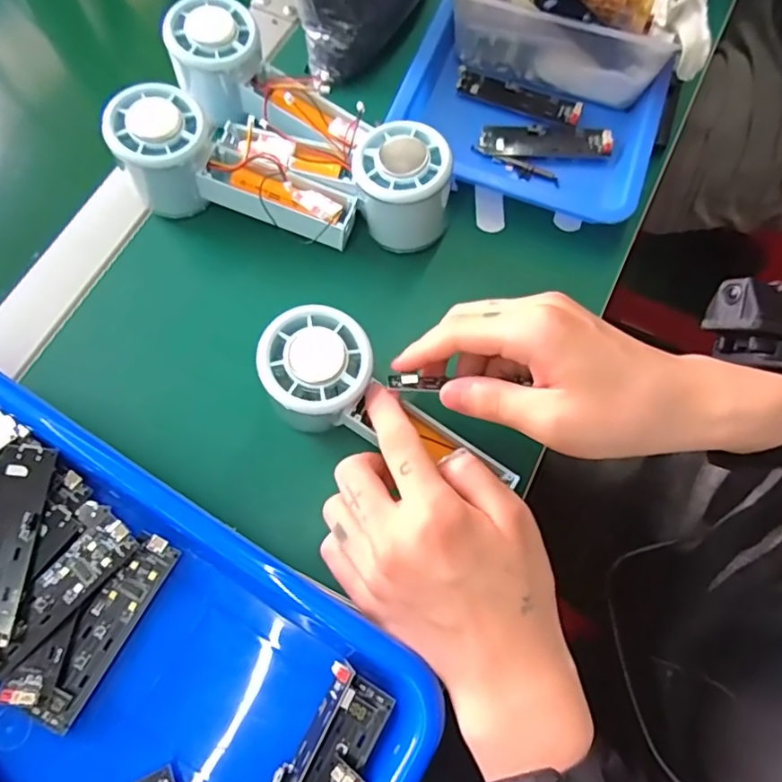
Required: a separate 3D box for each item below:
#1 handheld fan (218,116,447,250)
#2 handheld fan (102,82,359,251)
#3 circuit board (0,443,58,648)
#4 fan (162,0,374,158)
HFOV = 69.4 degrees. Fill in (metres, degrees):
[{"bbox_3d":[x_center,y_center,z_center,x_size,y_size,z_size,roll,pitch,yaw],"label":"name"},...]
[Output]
[{"bbox_3d":[-0.032,-0.137,0.356,0.138,0.059,0.063,19,71,5],"label":"handheld fan"},{"bbox_3d":[-0.098,-0.130,0.357,0.150,0.052,0.054,20,71,-8],"label":"handheld fan"},{"bbox_3d":[-0.185,0.070,0.269,0.025,0.007,0.091,2,70,-1],"label":"circuit board"},{"bbox_3d":[-0.081,-0.198,0.375,0.140,0.048,0.058,29,72,-6],"label":"fan"}]

